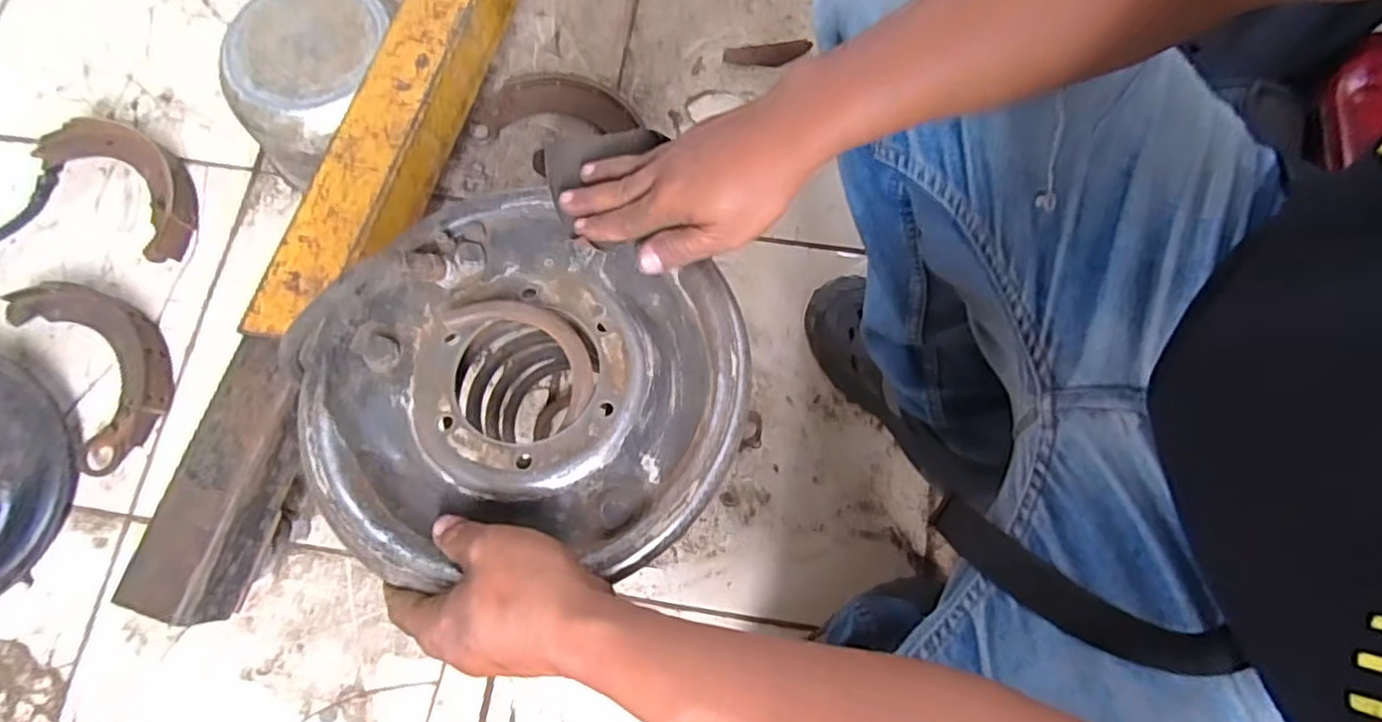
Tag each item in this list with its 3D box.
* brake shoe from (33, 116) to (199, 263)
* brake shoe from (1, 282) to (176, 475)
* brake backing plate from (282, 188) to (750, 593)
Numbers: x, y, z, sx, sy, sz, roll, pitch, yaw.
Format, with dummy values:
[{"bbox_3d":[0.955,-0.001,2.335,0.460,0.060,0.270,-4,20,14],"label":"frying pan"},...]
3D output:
[{"bbox_3d":[-0.644,-0.209,0.778,0.215,0.035,0.097,40,78,8],"label":"brake shoe"},{"bbox_3d":[-0.631,0.000,0.724,0.119,0.033,0.216,-31,78,-9],"label":"brake shoe"},{"bbox_3d":[-0.105,0.017,0.412,0.257,0.050,0.237,0,75,-2],"label":"brake backing plate"}]

